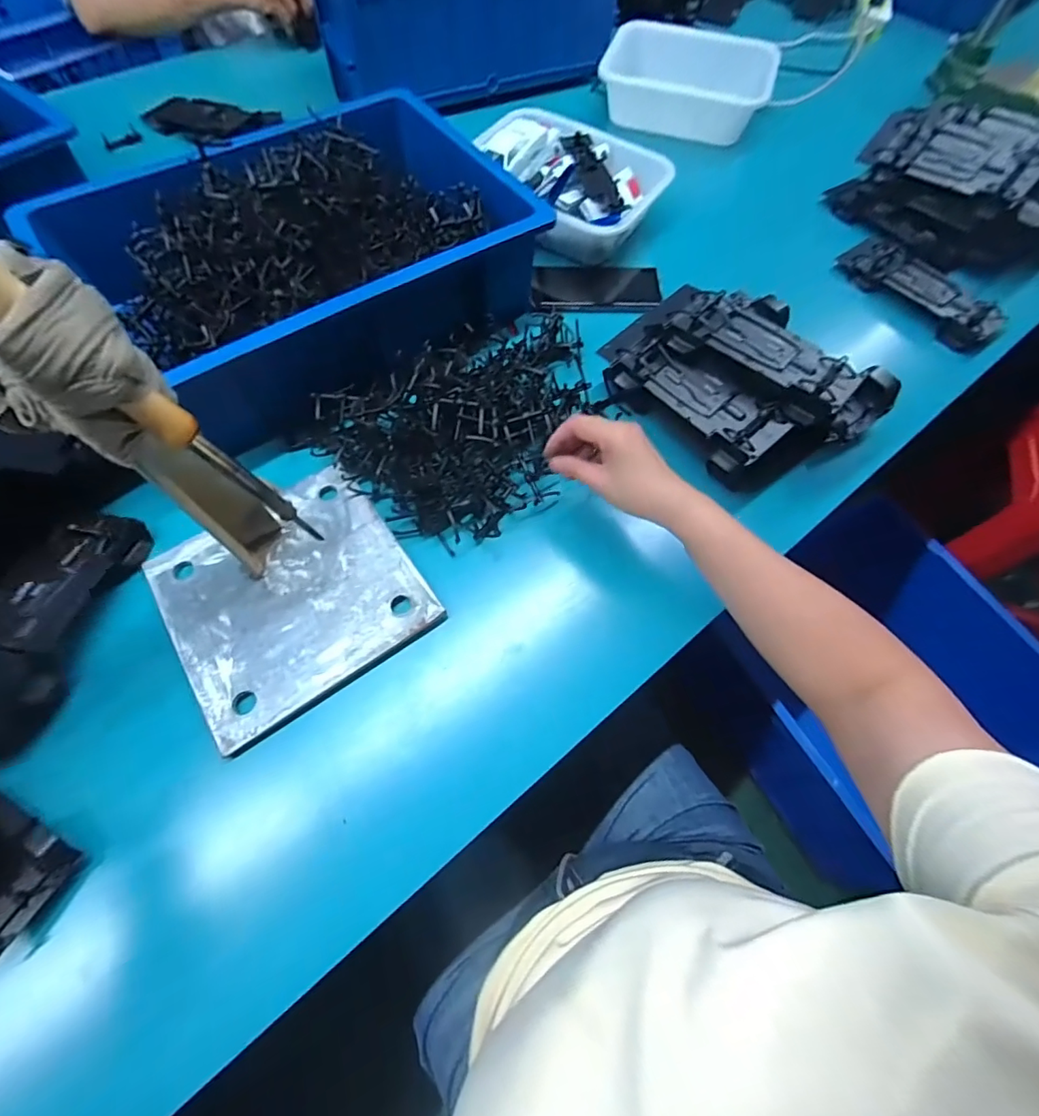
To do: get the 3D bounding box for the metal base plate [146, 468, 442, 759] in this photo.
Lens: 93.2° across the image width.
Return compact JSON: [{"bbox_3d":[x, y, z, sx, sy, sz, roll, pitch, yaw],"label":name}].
[{"bbox_3d":[-0.195,0.028,0.425,0.195,0.011,0.194,-32,70,-16],"label":"metal base plate"}]

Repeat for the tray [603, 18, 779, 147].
[{"bbox_3d":[0.248,-0.710,0.735,0.246,0.079,0.134,22,66,8],"label":"tray"}]

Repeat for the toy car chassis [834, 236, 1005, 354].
[{"bbox_3d":[0.477,-0.320,0.586,0.075,0.028,0.192,-31,70,-16],"label":"toy car chassis"}]

